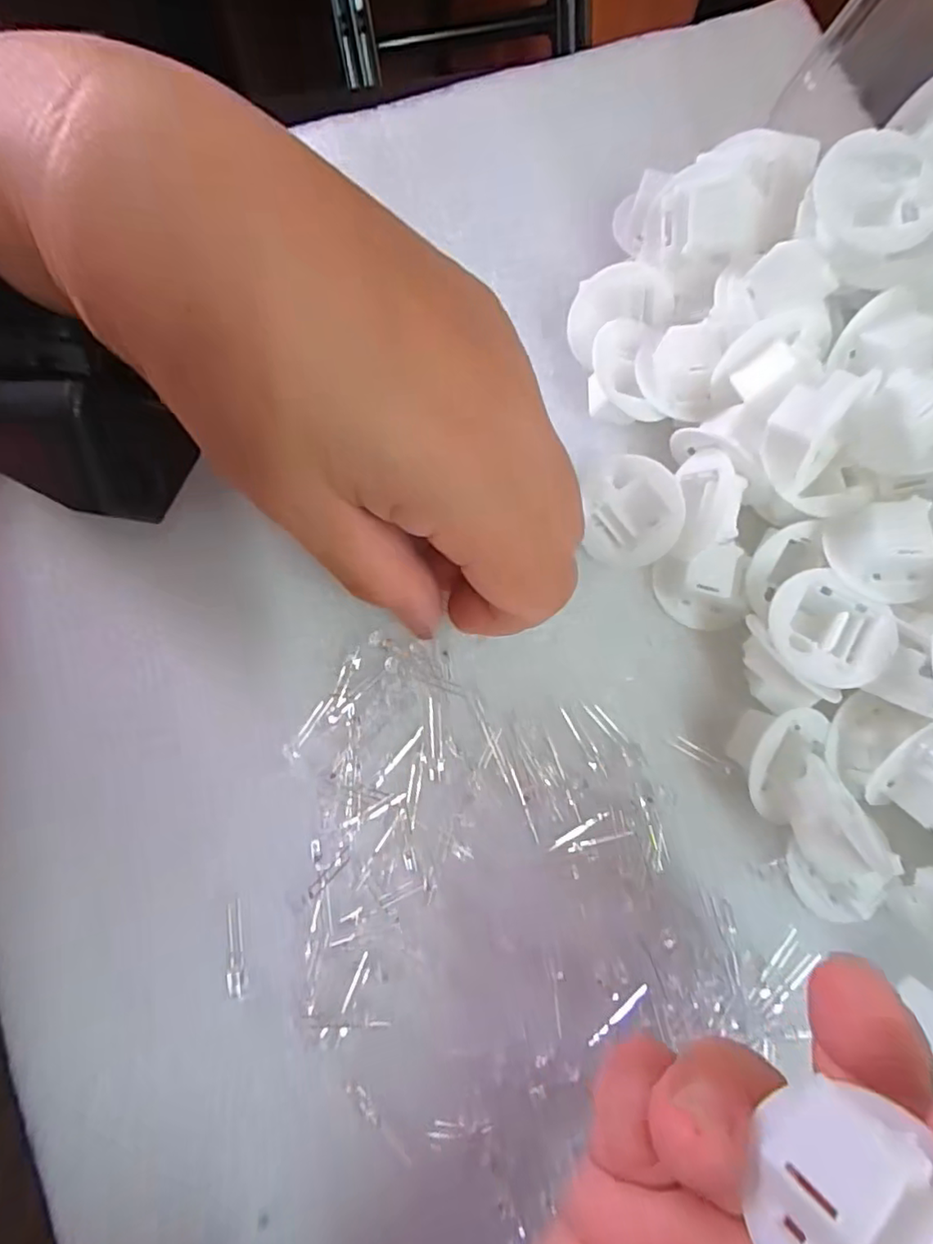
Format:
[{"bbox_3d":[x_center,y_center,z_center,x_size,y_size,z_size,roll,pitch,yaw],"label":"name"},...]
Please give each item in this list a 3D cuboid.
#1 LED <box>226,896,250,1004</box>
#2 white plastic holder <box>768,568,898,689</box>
[{"bbox_3d":[-0.063,0.090,0.163,0.006,0.004,0.025,-6,80,-2],"label":"LED"},{"bbox_3d":[0.099,0.004,0.172,0.032,0.019,0.029,39,81,6],"label":"white plastic holder"}]

